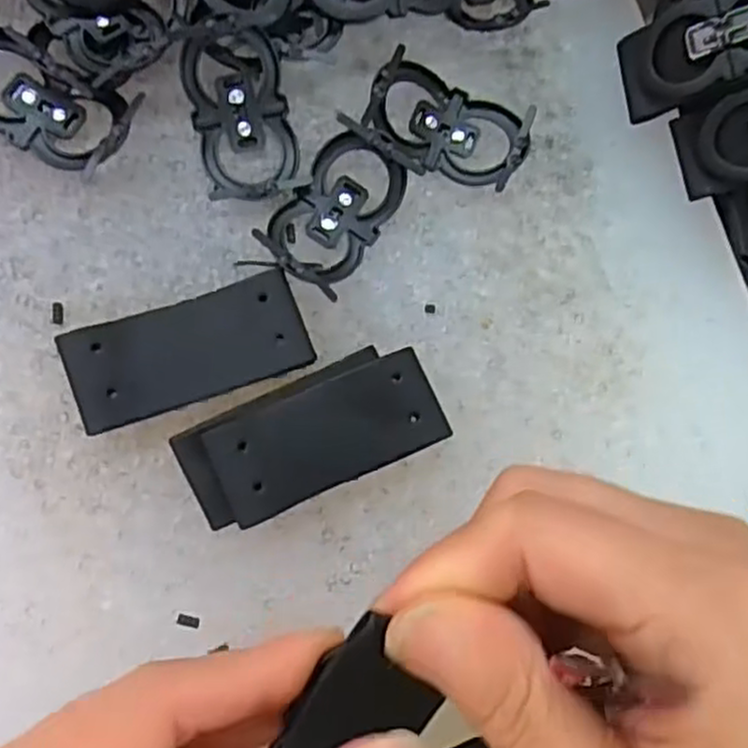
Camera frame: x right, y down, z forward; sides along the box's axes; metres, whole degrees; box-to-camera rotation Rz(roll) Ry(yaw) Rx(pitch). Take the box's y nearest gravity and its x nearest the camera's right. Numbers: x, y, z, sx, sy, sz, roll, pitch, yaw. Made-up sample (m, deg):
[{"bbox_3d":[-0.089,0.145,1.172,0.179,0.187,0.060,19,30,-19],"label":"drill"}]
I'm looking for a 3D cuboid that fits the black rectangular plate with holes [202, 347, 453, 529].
[{"bbox_3d":[-0.011,0.016,0.195,0.059,0.004,0.026,-23,93,-12],"label":"black rectangular plate with holes"}]

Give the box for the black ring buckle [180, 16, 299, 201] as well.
[{"bbox_3d":[-0.037,-0.073,0.209,0.026,0.011,0.046,-13,103,-10],"label":"black ring buckle"}]

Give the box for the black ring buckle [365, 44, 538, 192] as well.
[{"bbox_3d":[0.022,-0.073,0.221,0.047,0.013,0.027,24,79,-7],"label":"black ring buckle"}]

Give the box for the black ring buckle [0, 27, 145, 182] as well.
[{"bbox_3d":[-0.089,-0.074,0.200,0.043,0.012,0.027,31,78,-6],"label":"black ring buckle"}]

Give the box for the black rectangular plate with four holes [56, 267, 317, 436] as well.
[{"bbox_3d":[-0.047,-0.006,0.196,0.059,0.012,0.026,-19,87,-13],"label":"black rectangular plate with four holes"}]

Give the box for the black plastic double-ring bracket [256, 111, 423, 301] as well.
[{"bbox_3d":[-0.010,-0.047,0.210,0.027,0.013,0.048,35,78,-5],"label":"black plastic double-ring bracket"}]

